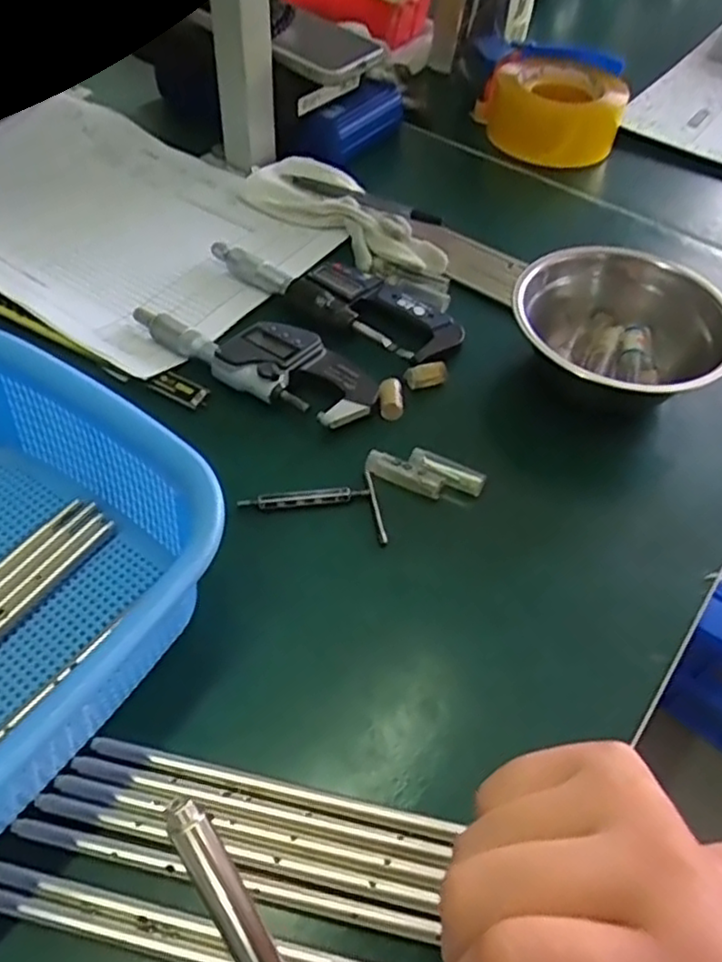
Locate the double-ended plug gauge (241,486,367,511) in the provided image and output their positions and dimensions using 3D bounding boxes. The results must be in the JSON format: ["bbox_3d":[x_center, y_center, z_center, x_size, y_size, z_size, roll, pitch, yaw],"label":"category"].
[{"bbox_3d":[-0.029,0.010,0.364,0.066,0.008,0.009,-6,52,-9],"label":"double-ended plug gauge"}]

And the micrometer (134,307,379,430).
[{"bbox_3d":[-0.066,-0.079,0.424,0.161,0.020,0.053,23,54,14],"label":"micrometer"}]

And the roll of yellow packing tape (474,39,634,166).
[{"bbox_3d":[0.165,-0.337,0.621,0.127,0.061,0.103,6,51,0],"label":"roll of yellow packing tape"}]

